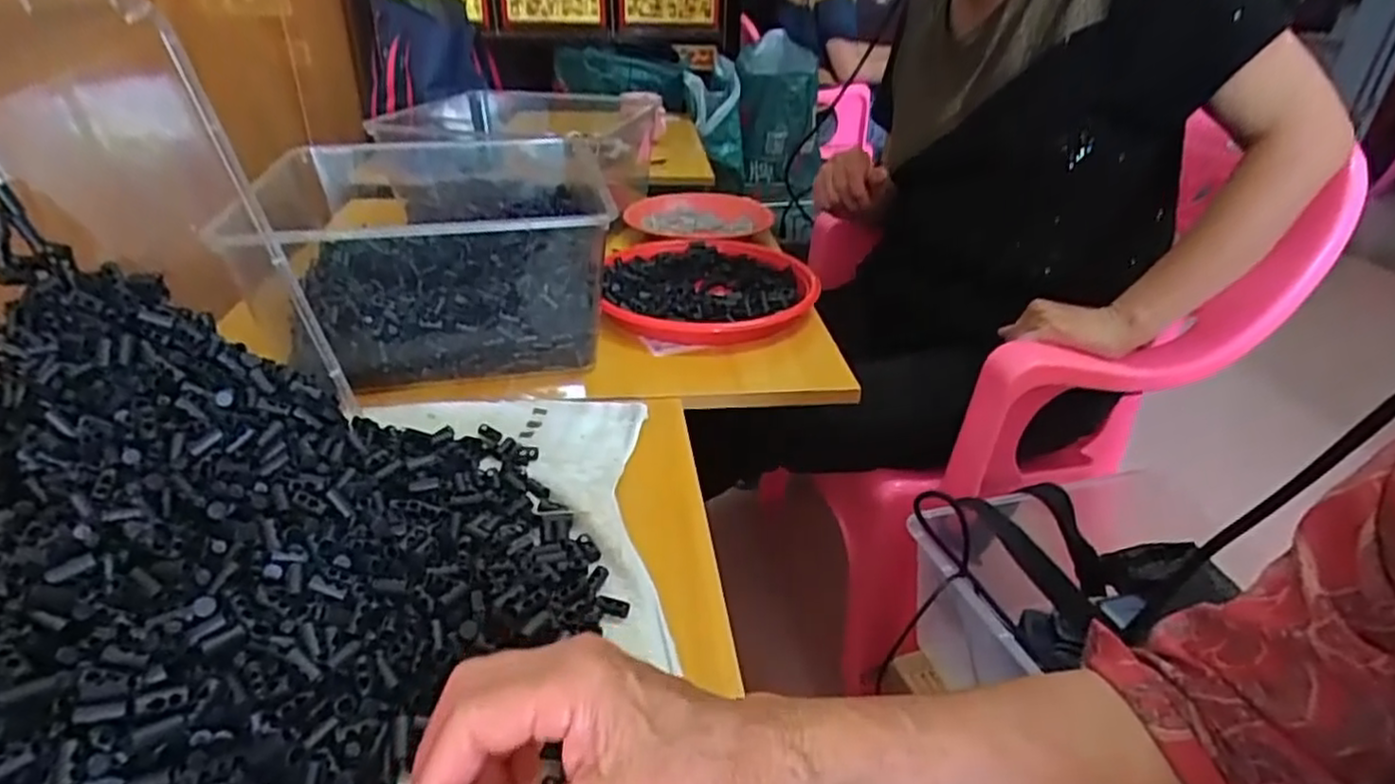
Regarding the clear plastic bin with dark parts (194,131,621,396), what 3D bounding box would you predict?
[{"bbox_3d":[-0.229,-0.118,0.670,0.273,0.143,0.225,-5,31,-12],"label":"clear plastic bin with dark parts"}]

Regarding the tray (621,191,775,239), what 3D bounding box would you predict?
[{"bbox_3d":[0.014,-0.242,1.038,0.209,0.035,0.188,-25,40,-38],"label":"tray"}]

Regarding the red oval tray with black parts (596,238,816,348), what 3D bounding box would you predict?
[{"bbox_3d":[0.009,-0.122,0.807,0.218,0.032,0.262,-1,31,-6],"label":"red oval tray with black parts"}]

